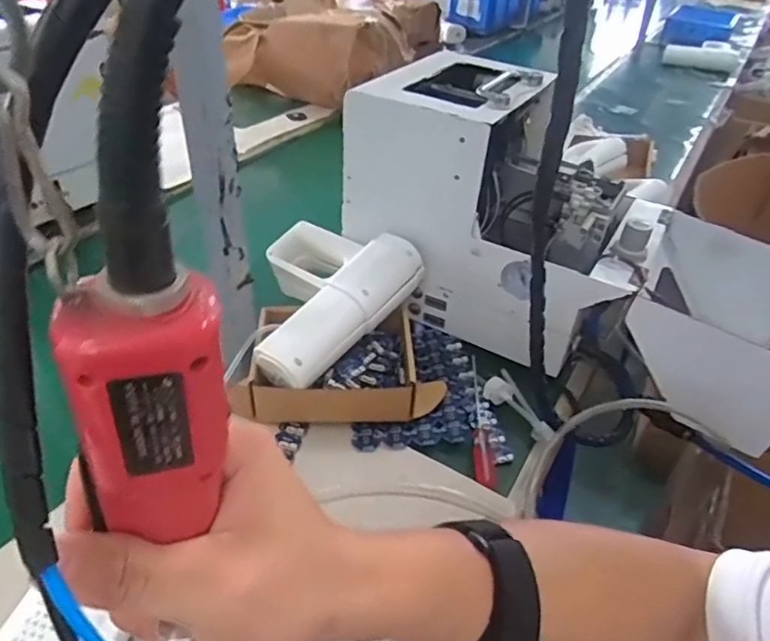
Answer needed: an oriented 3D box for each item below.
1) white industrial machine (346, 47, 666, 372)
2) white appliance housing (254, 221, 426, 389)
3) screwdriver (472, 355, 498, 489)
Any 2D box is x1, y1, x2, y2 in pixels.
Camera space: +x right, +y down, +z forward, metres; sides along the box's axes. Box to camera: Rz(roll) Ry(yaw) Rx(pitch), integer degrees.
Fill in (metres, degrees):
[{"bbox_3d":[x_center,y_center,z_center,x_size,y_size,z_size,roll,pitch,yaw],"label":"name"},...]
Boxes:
[{"bbox_3d":[0.145,-0.135,0.703,0.327,0.267,0.221,23,42,21],"label":"white industrial machine"},{"bbox_3d":[-0.086,-0.038,0.635,0.184,0.072,0.198,28,45,26],"label":"white appliance housing"},{"bbox_3d":[0.097,0.099,0.611,0.020,0.013,0.167,2,39,-4],"label":"screwdriver"}]

